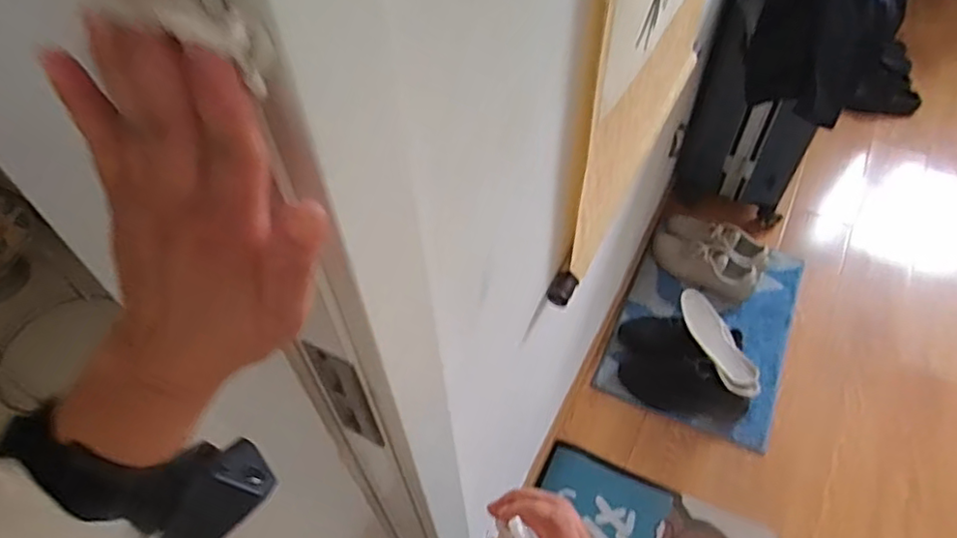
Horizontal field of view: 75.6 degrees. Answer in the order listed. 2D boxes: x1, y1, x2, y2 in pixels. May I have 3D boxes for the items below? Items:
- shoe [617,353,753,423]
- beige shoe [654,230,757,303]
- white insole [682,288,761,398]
[{"bbox_3d":[0.476,0.266,1.429,0.293,0.125,0.088,18,55,14],"label":"shoe"},{"bbox_3d":[0.600,-0.003,1.656,0.274,0.081,0.098,24,57,17],"label":"beige shoe"},{"bbox_3d":[0.553,0.165,1.415,0.087,0.034,0.278,-17,55,-12],"label":"white insole"}]

